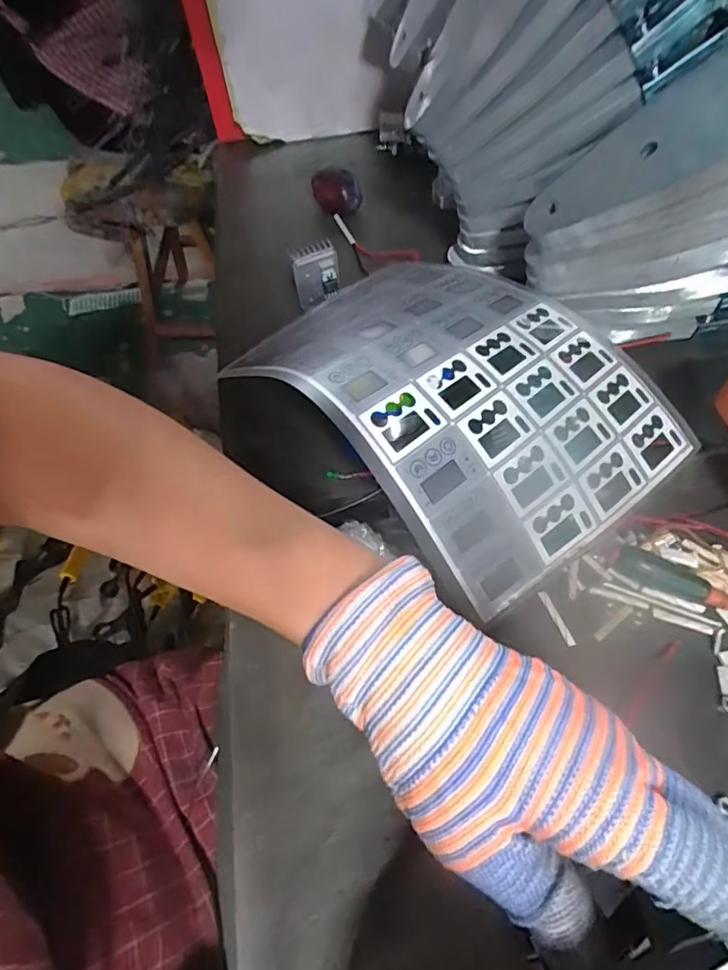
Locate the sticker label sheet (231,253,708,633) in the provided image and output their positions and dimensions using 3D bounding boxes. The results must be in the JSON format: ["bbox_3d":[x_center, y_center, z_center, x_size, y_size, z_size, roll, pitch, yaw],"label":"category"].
[{"bbox_3d":[0.055,-0.062,0.319,0.246,0.072,0.184,40,70,21],"label":"sticker label sheet"}]

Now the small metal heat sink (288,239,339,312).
[{"bbox_3d":[-0.035,-0.151,0.392,0.031,0.044,0.019,-6,61,-1],"label":"small metal heat sink"}]

